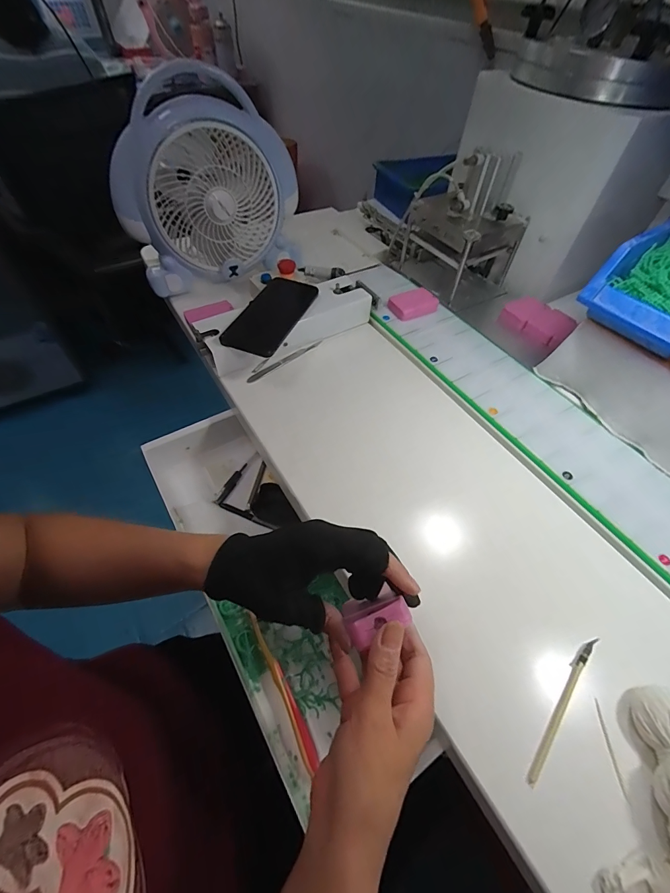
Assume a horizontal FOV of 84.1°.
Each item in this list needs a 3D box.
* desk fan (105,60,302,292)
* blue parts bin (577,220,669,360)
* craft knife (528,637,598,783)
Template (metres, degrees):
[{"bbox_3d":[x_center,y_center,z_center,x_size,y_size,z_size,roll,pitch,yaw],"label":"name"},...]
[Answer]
[{"bbox_3d":[-0.184,-0.388,0.556,0.264,0.245,0.093,-21,58,-18],"label":"desk fan"},{"bbox_3d":[0.390,-0.183,0.420,0.181,0.073,0.123,-28,60,-22],"label":"blue parts bin"},{"bbox_3d":[0.185,0.207,0.301,0.007,0.007,0.128,38,60,22],"label":"craft knife"}]

